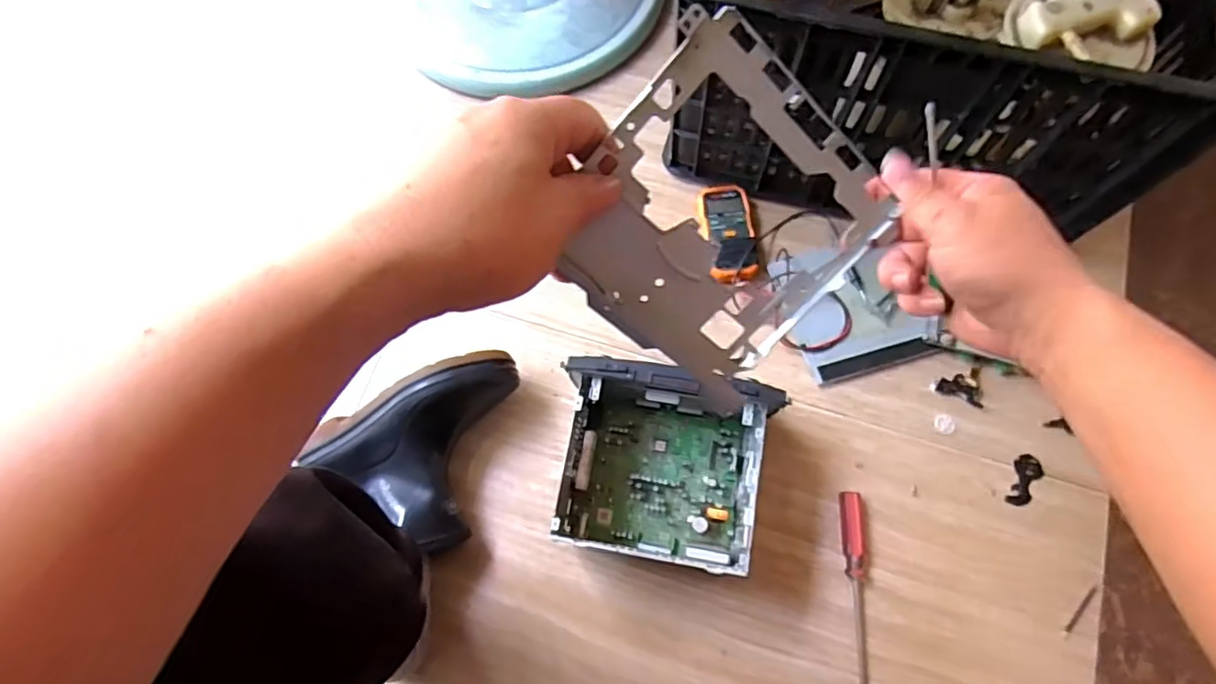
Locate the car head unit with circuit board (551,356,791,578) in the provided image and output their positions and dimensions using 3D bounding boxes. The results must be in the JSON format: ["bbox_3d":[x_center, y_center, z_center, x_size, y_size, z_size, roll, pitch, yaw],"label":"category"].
[{"bbox_3d":[0.049,0.124,0.622,0.187,0.112,0.170,10,73,5],"label":"car head unit with circuit board"}]

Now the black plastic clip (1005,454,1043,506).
[{"bbox_3d":[0.438,0.146,0.660,0.025,0.010,0.055,22,75,8],"label":"black plastic clip"}]

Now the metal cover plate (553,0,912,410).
[{"bbox_3d":[0.056,-0.055,0.306,0.143,0.009,0.138,35,106,-22],"label":"metal cover plate"}]

